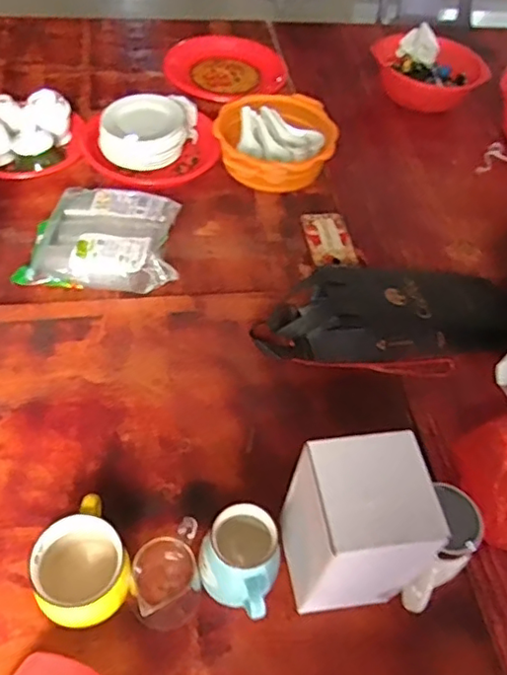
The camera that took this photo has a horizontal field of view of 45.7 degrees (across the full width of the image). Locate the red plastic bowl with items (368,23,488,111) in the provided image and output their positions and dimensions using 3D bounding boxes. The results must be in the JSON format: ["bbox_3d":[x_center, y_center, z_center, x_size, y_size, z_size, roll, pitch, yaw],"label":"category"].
[{"bbox_3d":[0.352,-0.562,1.265,0.150,0.091,0.228,-35,63,-27],"label":"red plastic bowl with items"}]

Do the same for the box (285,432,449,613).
[{"bbox_3d":[0.101,0.193,0.605,0.116,0.198,0.108,-7,54,-12],"label":"box"}]

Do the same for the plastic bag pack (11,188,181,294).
[{"bbox_3d":[-0.235,-0.160,0.940,0.232,0.058,0.183,3,53,-3],"label":"plastic bag pack"}]

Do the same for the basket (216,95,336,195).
[{"bbox_3d":[0.040,-0.345,1.087,0.210,0.077,0.162,-9,54,-11],"label":"basket"}]

